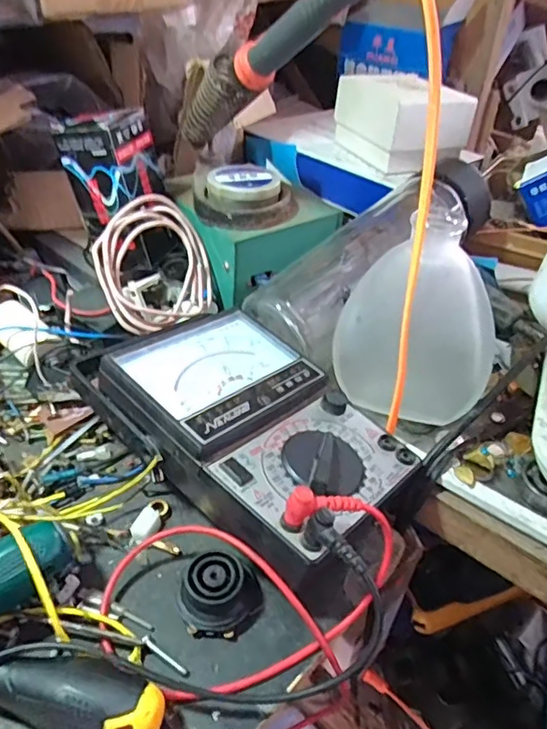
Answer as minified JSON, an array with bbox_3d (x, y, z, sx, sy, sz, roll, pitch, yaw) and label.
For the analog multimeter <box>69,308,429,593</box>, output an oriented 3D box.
[{"bbox_3d":[-0.008,0.037,0.323,0.172,0.054,0.129,41,44,24],"label":"analog multimeter"}]

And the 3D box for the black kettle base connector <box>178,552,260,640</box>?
[{"bbox_3d":[-0.026,0.114,0.272,0.038,0.020,0.034,7,40,2],"label":"black kettle base connector"}]

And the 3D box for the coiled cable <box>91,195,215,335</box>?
[{"bbox_3d":[-0.089,-0.075,0.411,0.084,0.094,0.018,-23,7,-30],"label":"coiled cable"}]

